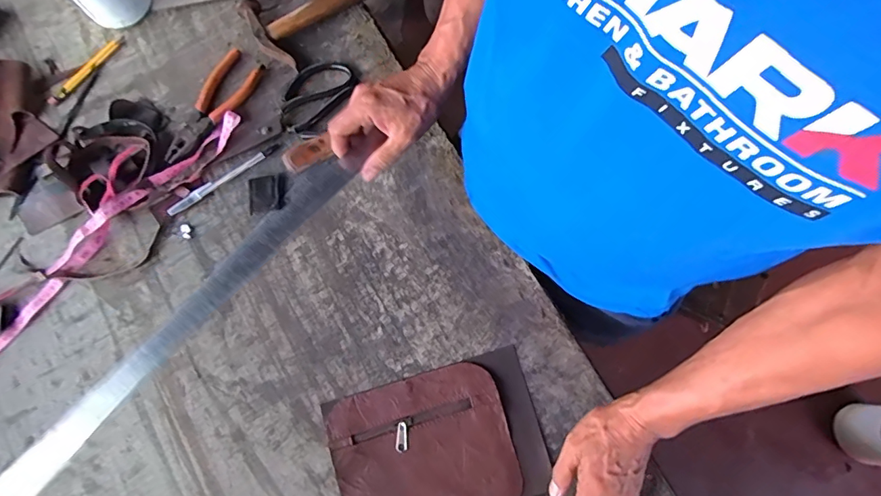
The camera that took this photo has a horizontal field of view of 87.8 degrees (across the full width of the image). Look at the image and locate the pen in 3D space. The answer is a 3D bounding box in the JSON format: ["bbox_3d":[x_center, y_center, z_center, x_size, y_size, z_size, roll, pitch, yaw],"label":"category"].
[{"bbox_3d":[-0.266,-0.085,0.564,0.150,0.006,0.013,-35,79,-7],"label":"pen"}]

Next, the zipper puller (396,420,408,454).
[{"bbox_3d":[-0.042,0.203,0.492,0.012,0.004,0.032,0,77,0],"label":"zipper puller"}]

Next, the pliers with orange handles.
[{"bbox_3d":[-0.289,-0.178,0.581,0.058,0.014,0.165,28,79,7],"label":"pliers with orange handles"}]

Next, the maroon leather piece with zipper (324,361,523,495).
[{"bbox_3d":[-0.018,0.219,0.492,0.185,0.006,0.156,-16,77,-3],"label":"maroon leather piece with zipper"}]

